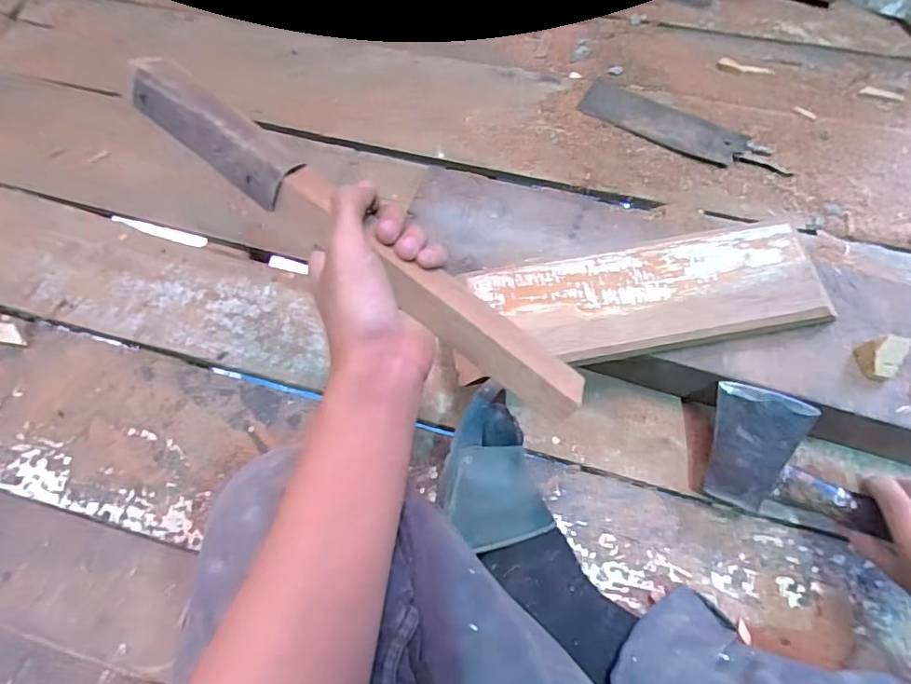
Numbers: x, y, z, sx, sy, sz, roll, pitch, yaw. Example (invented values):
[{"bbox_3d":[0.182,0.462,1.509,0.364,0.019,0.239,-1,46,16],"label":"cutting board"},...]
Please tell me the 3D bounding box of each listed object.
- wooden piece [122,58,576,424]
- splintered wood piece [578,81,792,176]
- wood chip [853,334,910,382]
[{"bbox_3d":[-0.052,-0.060,0.309,0.313,0.021,0.035,37,73,-5],"label":"wooden piece"},{"bbox_3d":[0.290,-0.274,0.674,0.260,0.010,0.061,31,72,15],"label":"splintered wood piece"},{"bbox_3d":[0.370,0.013,0.447,0.022,0.036,0.030,3,66,3],"label":"wood chip"}]

